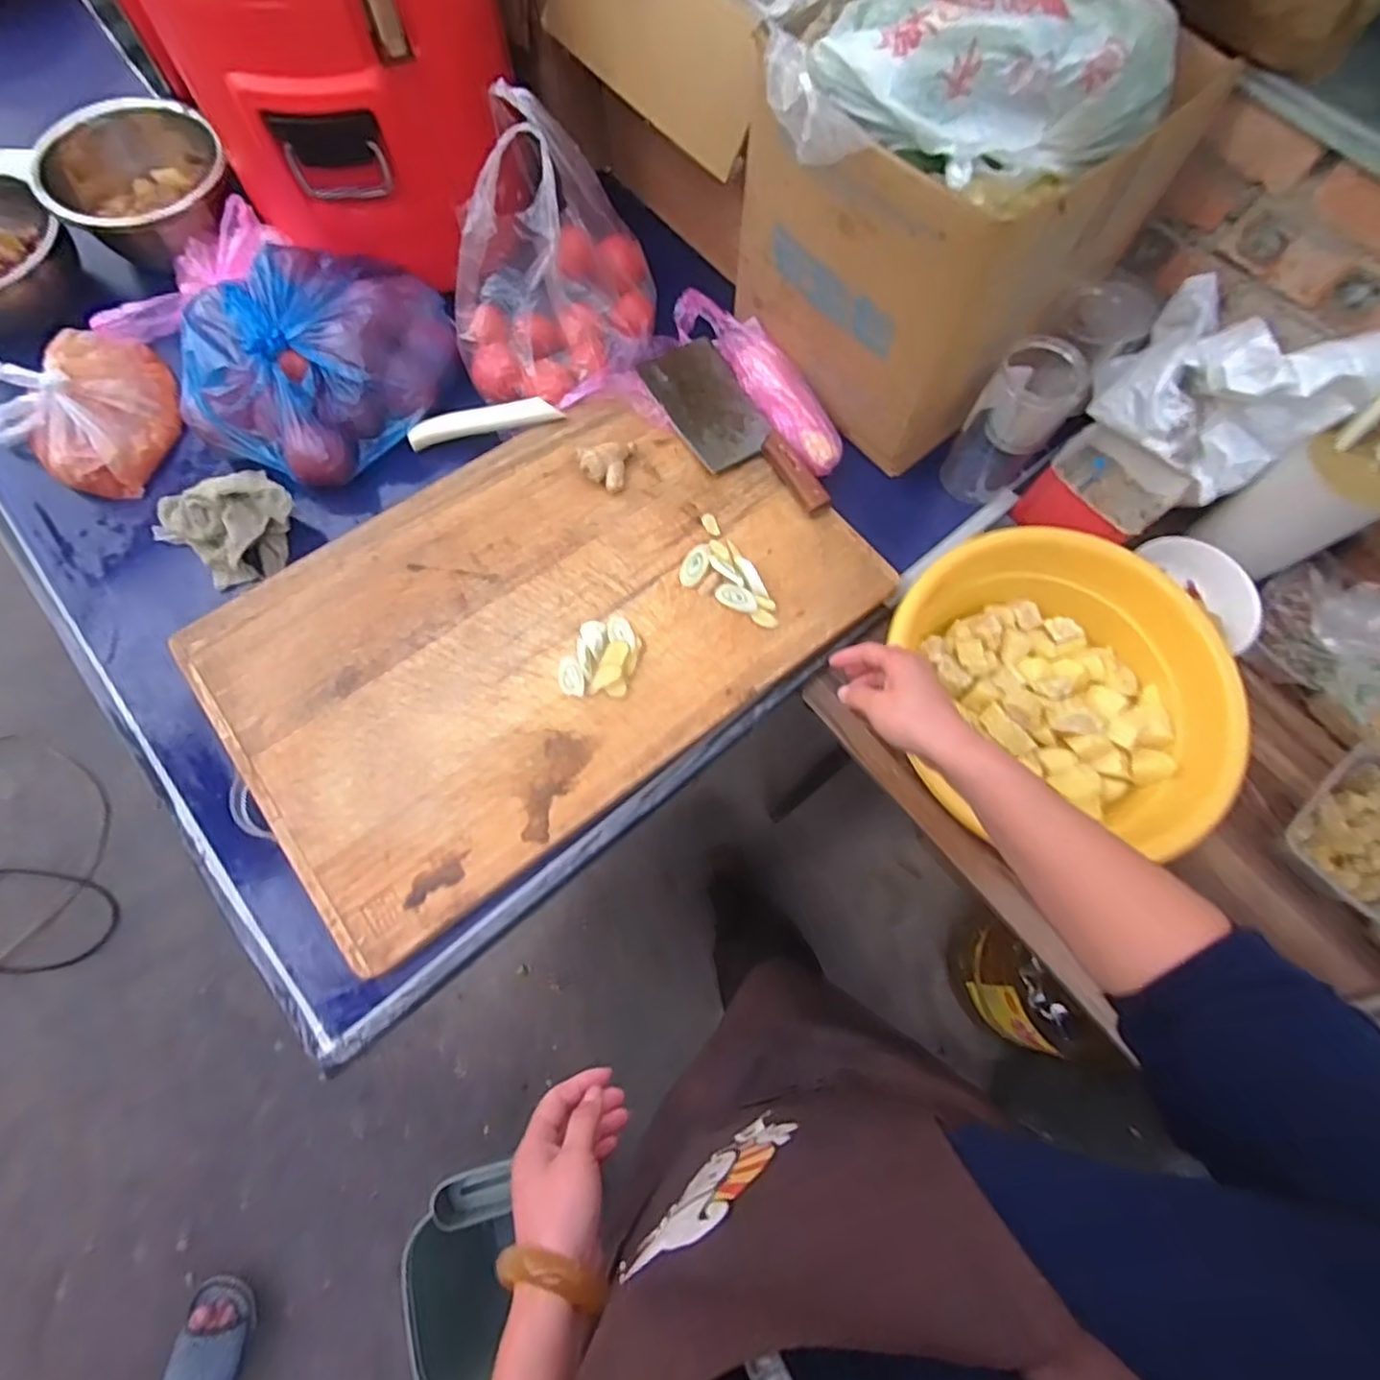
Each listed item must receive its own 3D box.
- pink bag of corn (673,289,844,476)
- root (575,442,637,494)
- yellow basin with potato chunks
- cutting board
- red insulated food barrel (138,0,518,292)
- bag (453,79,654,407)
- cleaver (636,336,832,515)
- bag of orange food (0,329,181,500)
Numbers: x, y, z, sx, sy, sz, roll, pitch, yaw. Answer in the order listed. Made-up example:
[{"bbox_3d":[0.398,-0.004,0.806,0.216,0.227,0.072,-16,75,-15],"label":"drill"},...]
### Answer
[{"bbox_3d":[0.088,-0.398,0.818,0.070,0.046,0.310,-34,74,-12],"label":"pink bag of corn"},{"bbox_3d":[-0.094,-0.268,0.784,0.070,0.034,0.056,-15,71,-5],"label":"root"},{"bbox_3d":[0.401,-0.009,0.701,0.314,0.096,0.314,8,70,3],"label":"yellow basin with potato chunks"},{"bbox_3d":[-0.168,-0.084,0.732,0.667,0.028,0.445,-37,74,-12],"label":"cutting board"},{"bbox_3d":[-0.386,-0.767,0.765,0.314,0.309,0.393,19,71,5],"label":"red insulated food barrel"},{"bbox_3d":[-0.161,-0.509,0.782,0.214,0.191,0.271,25,72,9],"label":"bag"},{"bbox_3d":[0.050,-0.322,0.811,0.103,0.023,0.298,-28,73,-10],"label":"cleaver"},{"bbox_3d":[-0.723,-0.352,0.783,0.188,0.089,0.194,32,73,11],"label":"bag of orange food"}]

